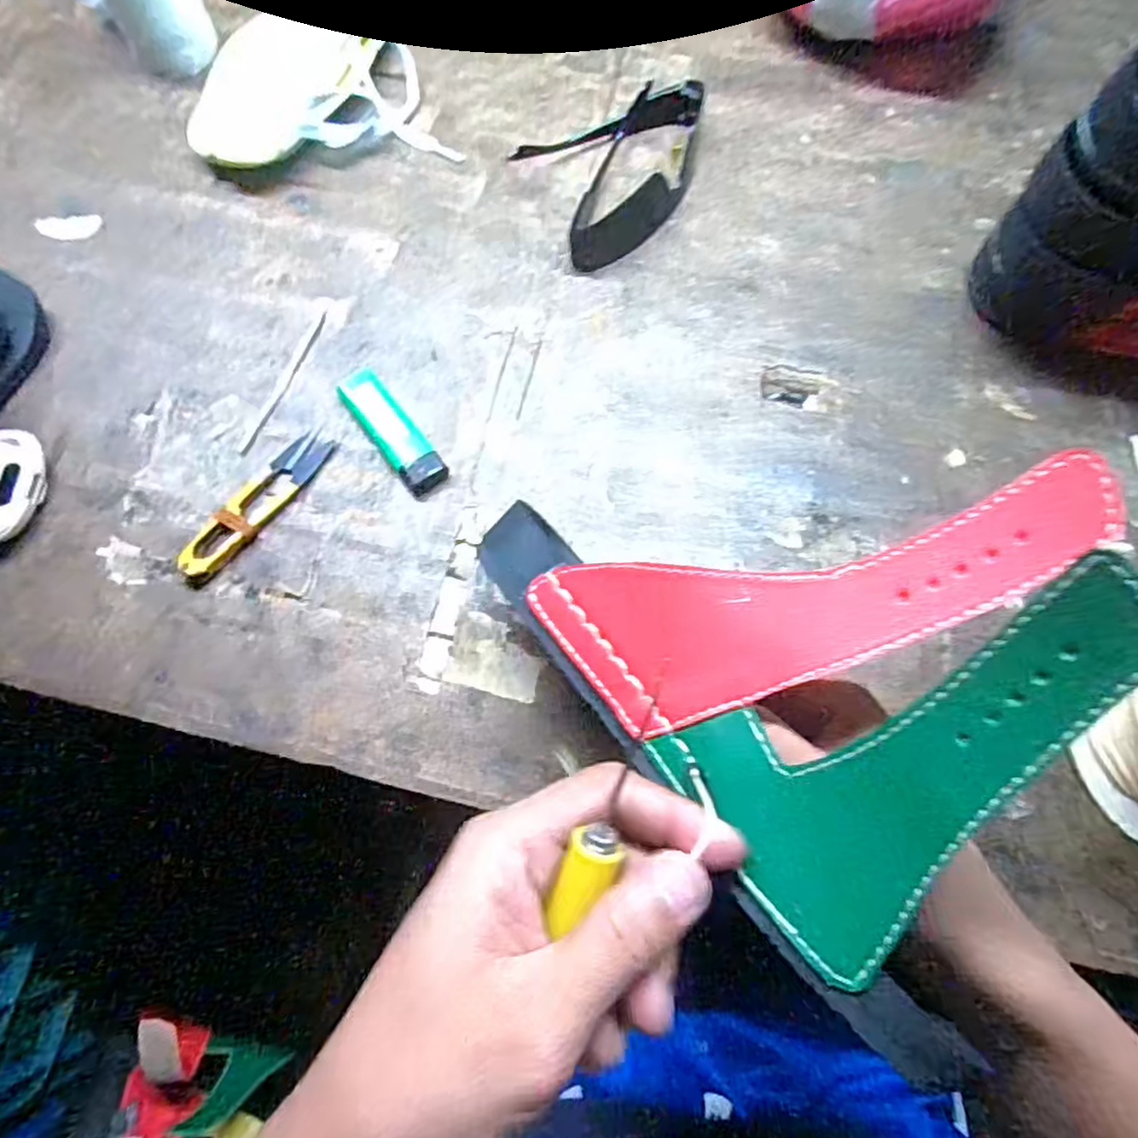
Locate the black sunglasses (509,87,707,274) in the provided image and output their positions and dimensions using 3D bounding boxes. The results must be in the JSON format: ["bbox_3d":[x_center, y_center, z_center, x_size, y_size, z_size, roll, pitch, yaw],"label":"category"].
[{"bbox_3d":[0.038,-0.249,0.408,0.118,0.031,0.104,-25,75,-7],"label":"black sunglasses"}]

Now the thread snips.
[{"bbox_3d":[-0.166,-0.035,0.349,0.024,0.012,0.100,36,75,11],"label":"thread snips"}]

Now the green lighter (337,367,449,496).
[{"bbox_3d":[-0.098,-0.078,0.364,0.023,0.011,0.084,-36,75,-11],"label":"green lighter"}]

